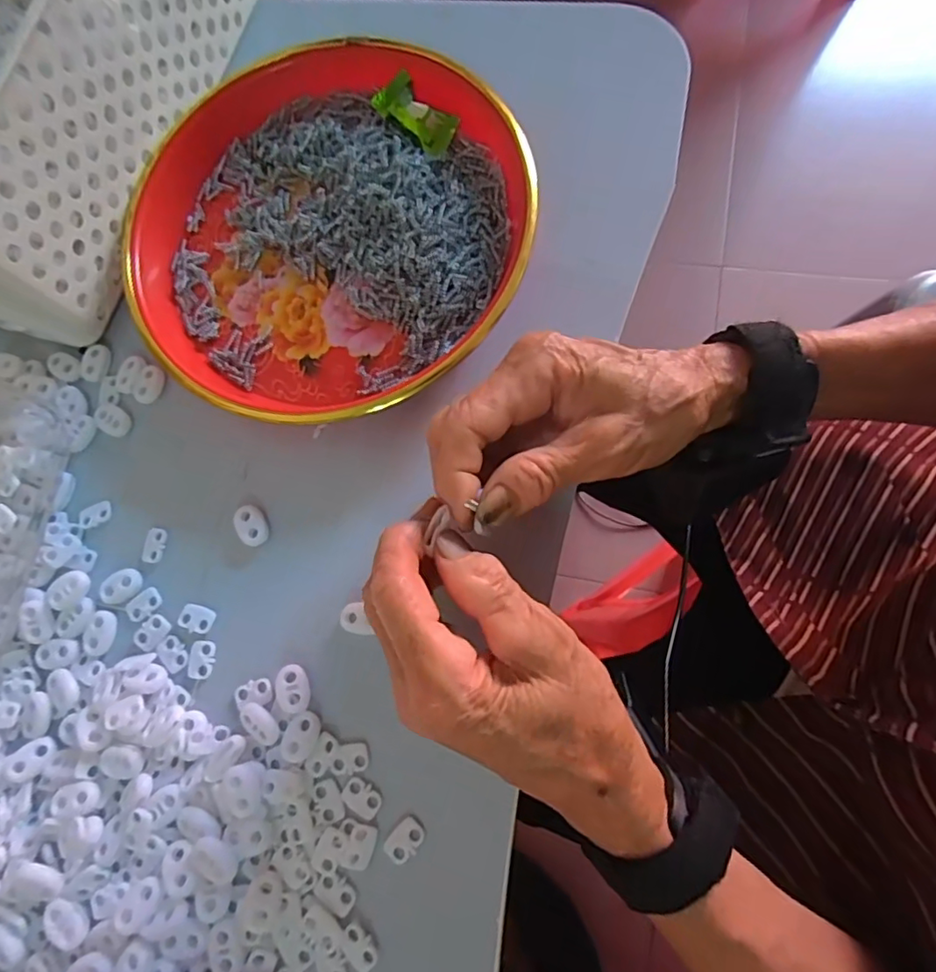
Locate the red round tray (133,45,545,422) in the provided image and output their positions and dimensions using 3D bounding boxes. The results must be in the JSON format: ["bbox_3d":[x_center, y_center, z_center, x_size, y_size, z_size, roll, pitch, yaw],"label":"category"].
[{"bbox_3d":[-0.078,-0.138,0.308,0.210,0.029,0.210,-1,83,9],"label":"red round tray"}]

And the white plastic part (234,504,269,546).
[{"bbox_3d":[-0.111,0.020,0.294,0.015,0.004,0.022,-35,75,-2],"label":"white plastic part"}]

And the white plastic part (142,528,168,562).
[{"bbox_3d":[-0.164,0.031,0.300,0.011,0.004,0.018,10,78,9],"label":"white plastic part"}]

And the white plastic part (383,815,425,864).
[{"bbox_3d":[-0.028,0.155,0.251,0.012,0.004,0.018,38,84,14],"label":"white plastic part"}]

